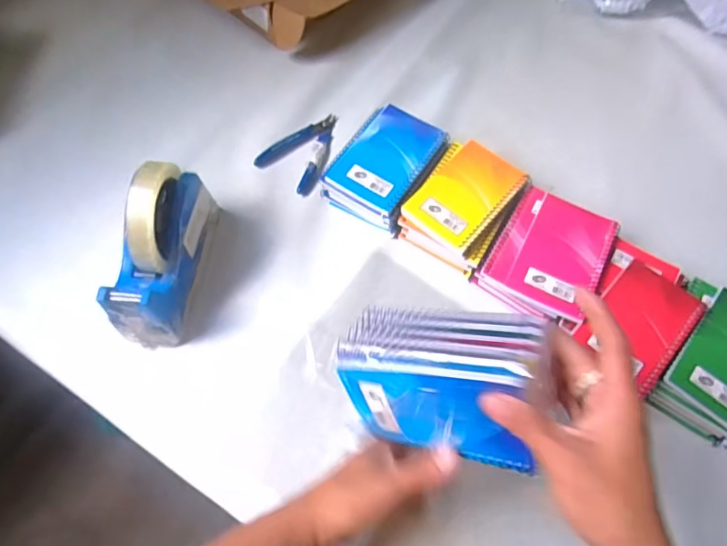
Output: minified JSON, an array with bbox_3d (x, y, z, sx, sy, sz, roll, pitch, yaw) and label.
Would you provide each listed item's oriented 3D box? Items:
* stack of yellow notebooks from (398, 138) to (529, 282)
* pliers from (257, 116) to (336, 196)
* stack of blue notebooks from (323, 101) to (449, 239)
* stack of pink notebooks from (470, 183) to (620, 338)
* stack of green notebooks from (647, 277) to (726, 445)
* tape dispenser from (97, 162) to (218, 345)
[{"bbox_3d":[0.111,-0.076,0.555,0.095,0.042,0.140,31,67,11],"label":"stack of yellow notebooks"},{"bbox_3d":[-0.063,-0.149,0.595,0.073,0.015,0.116,33,68,11],"label":"pliers"},{"bbox_3d":[0.024,-0.120,0.570,0.097,0.041,0.138,28,67,9],"label":"stack of blue notebooks"},{"bbox_3d":[0.192,-0.015,0.527,0.105,0.045,0.143,31,67,11],"label":"stack of pink notebooks"},{"bbox_3d":[0.346,0.090,0.492,0.101,0.046,0.145,32,67,11],"label":"stack of green notebooks"},{"bbox_3d":[-0.189,-0.024,0.470,0.056,0.118,0.162,9,65,1],"label":"tape dispenser"}]

